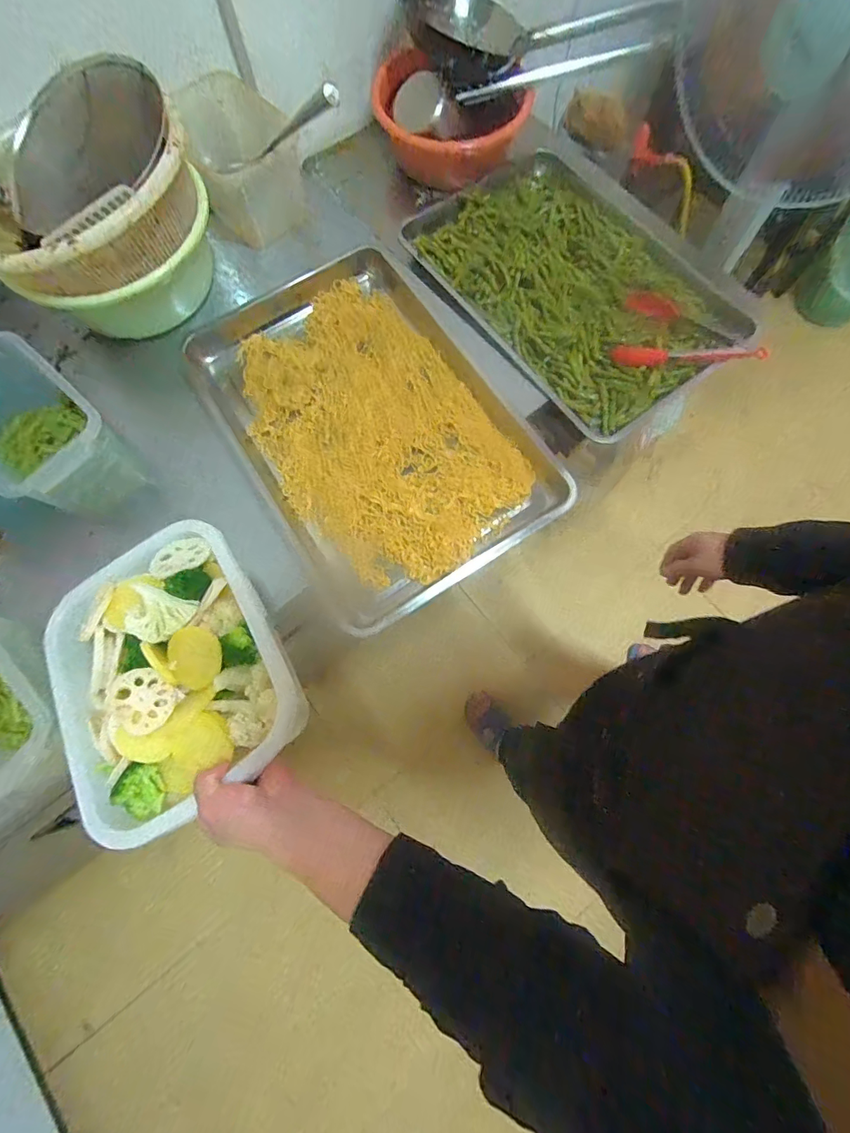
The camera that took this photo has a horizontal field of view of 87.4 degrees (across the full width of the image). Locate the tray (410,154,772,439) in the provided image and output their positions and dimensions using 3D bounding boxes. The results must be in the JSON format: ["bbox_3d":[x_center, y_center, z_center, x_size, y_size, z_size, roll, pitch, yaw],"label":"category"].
[{"bbox_3d":[0.291,-0.549,0.828,0.450,0.062,0.618,-37,76,-11],"label":"tray"}]

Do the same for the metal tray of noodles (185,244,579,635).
[{"bbox_3d":[-0.091,-0.239,0.705,0.422,0.050,0.613,-33,76,-10],"label":"metal tray of noodles"}]

